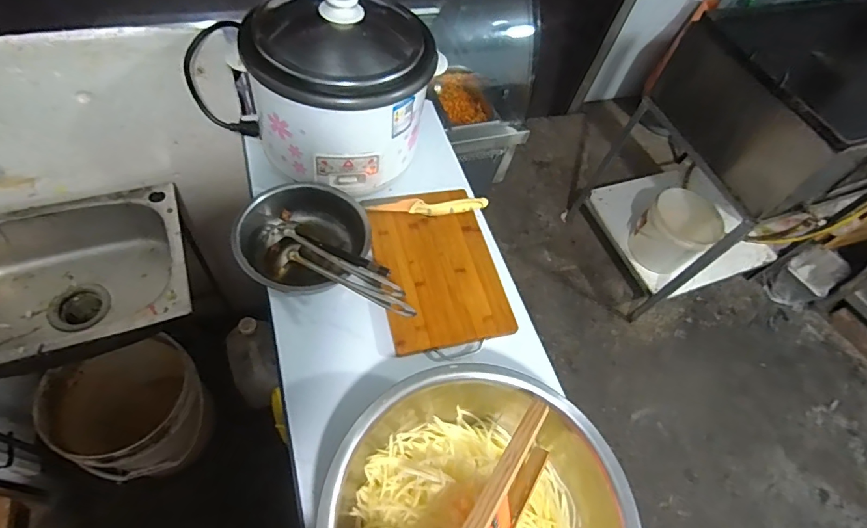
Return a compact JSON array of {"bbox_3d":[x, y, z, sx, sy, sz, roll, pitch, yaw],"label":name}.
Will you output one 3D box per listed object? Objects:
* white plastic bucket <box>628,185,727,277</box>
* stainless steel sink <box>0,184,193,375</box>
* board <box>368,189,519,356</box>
[{"bbox_3d":[0.859,-0.114,1.654,0.249,0.203,0.235,5,58,-8],"label":"white plastic bucket"},{"bbox_3d":[-0.710,0.051,0.900,0.450,0.182,0.329,-17,63,-20],"label":"stainless steel sink"},{"bbox_3d":[0.006,-0.001,0.791,0.201,0.029,0.293,-13,59,-10],"label":"board"}]

